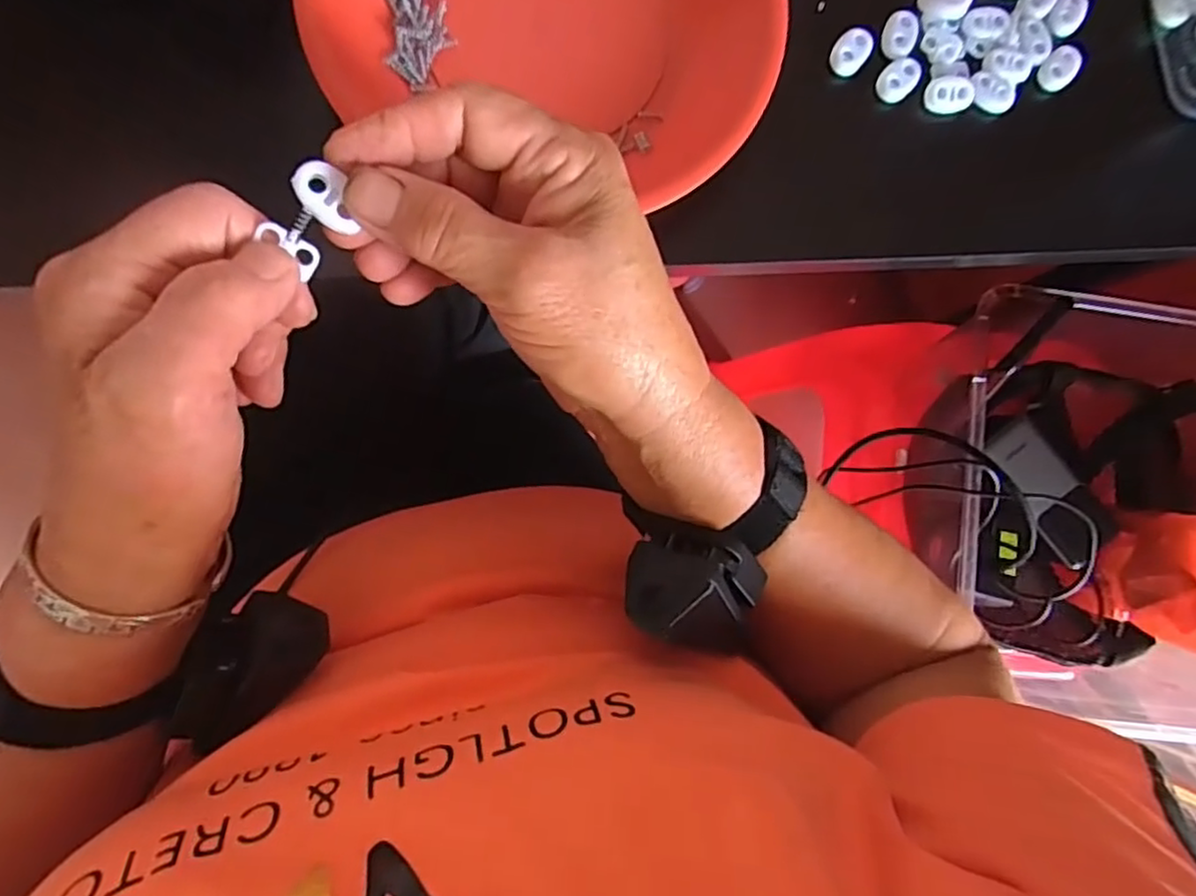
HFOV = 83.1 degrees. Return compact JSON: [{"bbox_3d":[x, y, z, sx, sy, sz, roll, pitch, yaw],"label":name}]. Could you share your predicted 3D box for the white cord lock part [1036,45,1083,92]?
[{"bbox_3d":[0.217,-0.179,0.316,0.023,0.006,0.016,-37,91,-8],"label":"white cord lock part"}]

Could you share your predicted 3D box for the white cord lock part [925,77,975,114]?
[{"bbox_3d":[0.163,-0.164,0.312,0.022,0.007,0.016,2,86,-7],"label":"white cord lock part"}]

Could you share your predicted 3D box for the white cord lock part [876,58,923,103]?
[{"bbox_3d":[0.139,-0.170,0.311,0.016,0.006,0.021,44,82,-2],"label":"white cord lock part"}]

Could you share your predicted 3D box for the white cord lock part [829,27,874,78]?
[{"bbox_3d":[0.116,-0.182,0.309,0.016,0.007,0.022,36,83,-3],"label":"white cord lock part"}]

